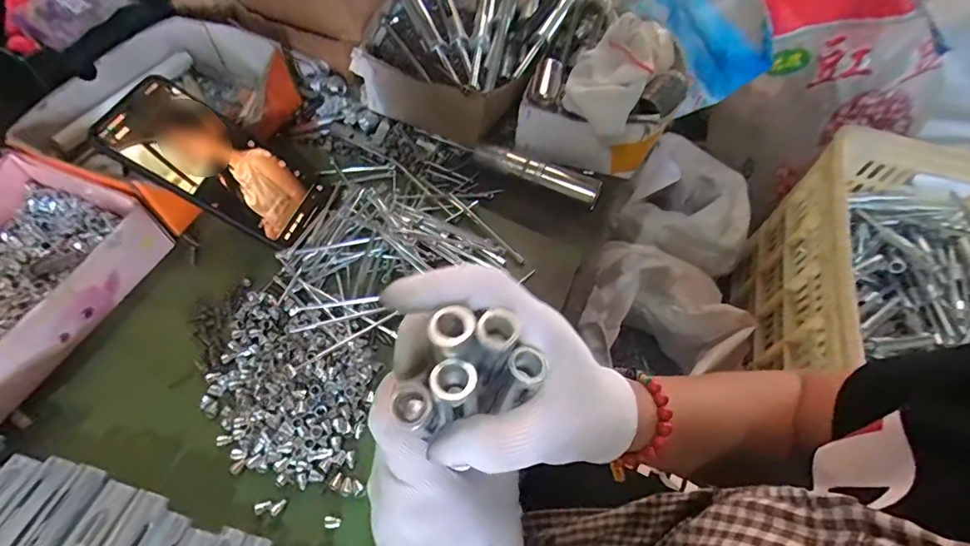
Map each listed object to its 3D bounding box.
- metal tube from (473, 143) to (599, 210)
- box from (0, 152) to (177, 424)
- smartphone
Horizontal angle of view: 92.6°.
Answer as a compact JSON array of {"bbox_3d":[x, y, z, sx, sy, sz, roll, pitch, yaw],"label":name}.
[{"bbox_3d":[0.048,-0.092,0.436,0.121,0.022,0.021,24,60,10],"label":"metal tube"},{"bbox_3d":[-0.349,0.005,0.333,0.141,0.048,0.176,20,59,8],"label":"box"},{"bbox_3d":[-0.210,-0.087,0.373,0.155,0.012,0.075,33,56,-22],"label":"smartphone"}]

